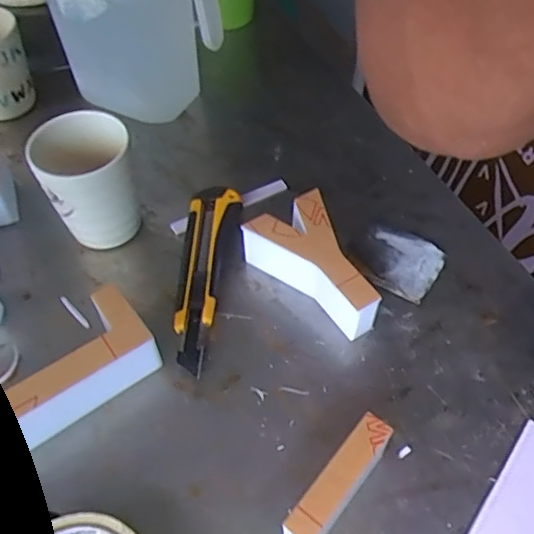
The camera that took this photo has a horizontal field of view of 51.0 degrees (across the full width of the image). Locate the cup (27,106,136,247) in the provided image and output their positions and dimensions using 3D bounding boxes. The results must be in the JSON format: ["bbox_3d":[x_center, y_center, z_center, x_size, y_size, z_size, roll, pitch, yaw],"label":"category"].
[{"bbox_3d":[-0.139,-0.062,0.443,0.074,0.096,0.072,-18,55,-11],"label":"cup"}]

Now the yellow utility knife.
[{"bbox_3d":[-0.047,0.004,0.436,0.036,0.022,0.164,2,53,3],"label":"yellow utility knife"}]

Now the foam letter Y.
[{"bbox_3d":[0.039,0.001,0.421,0.063,0.043,0.107,-29,58,-19],"label":"foam letter Y"}]

